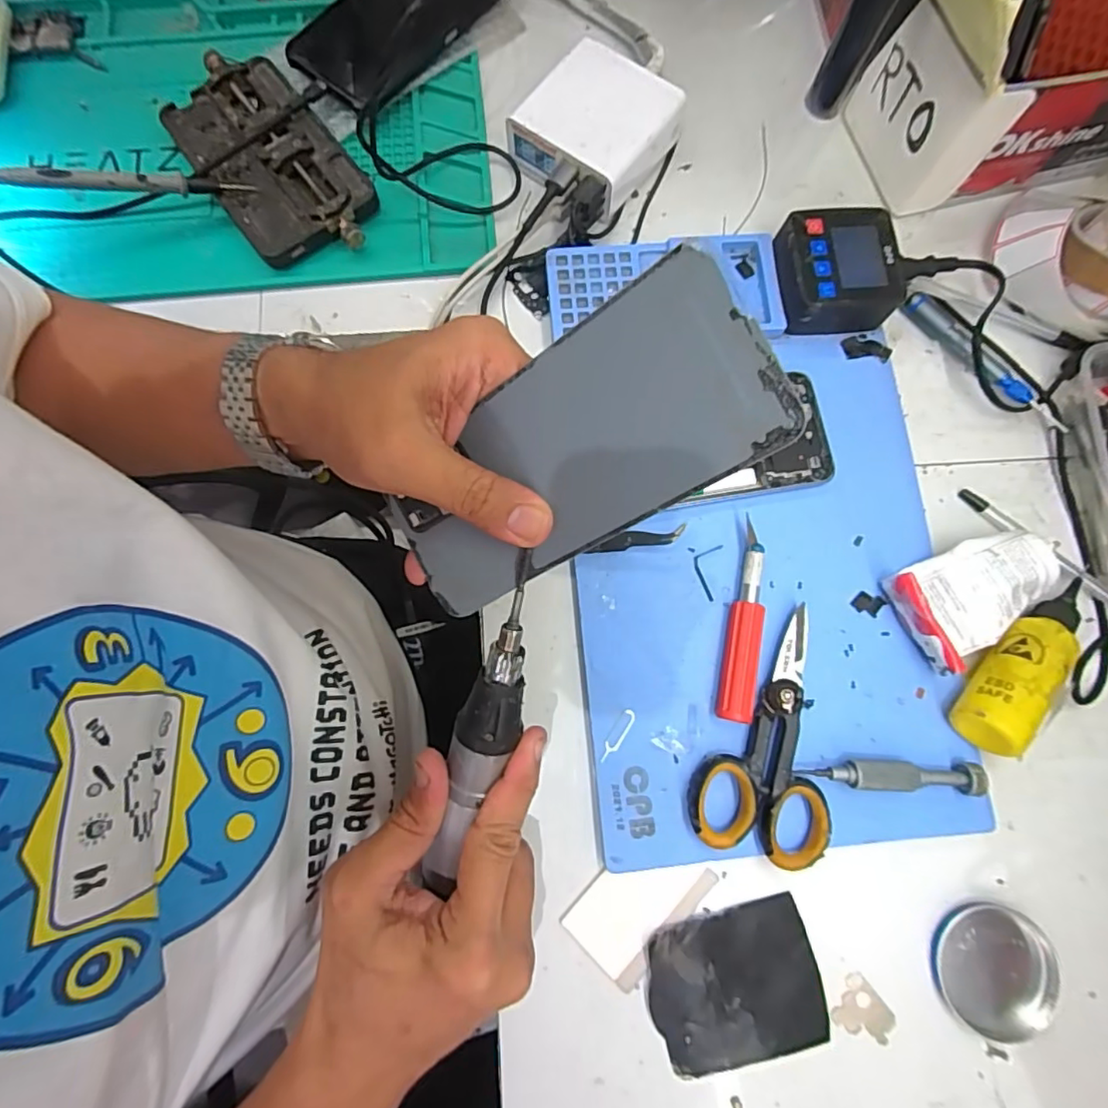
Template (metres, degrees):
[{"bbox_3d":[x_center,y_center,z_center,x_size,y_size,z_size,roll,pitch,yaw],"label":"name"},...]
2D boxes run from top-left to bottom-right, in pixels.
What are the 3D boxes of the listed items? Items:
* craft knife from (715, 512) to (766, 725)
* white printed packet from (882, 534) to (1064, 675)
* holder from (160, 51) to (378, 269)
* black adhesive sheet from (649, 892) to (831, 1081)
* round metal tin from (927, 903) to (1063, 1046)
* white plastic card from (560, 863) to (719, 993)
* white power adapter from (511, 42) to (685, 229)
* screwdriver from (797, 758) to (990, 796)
[{"bbox_3d":[0.110,0.038,0.338,0.019,0.017,0.115,11,78,1],"label":"craft knife"},{"bbox_3d":[0.248,0.024,0.343,0.095,0.033,0.058,-24,79,-6],"label":"white printed packet"},{"bbox_3d":[-0.192,-0.266,0.394,0.087,0.021,0.169,-37,81,-8],"label":"holder"},{"bbox_3d":[0.098,0.233,0.310,0.091,0.009,0.075,-12,78,-3],"label":"black adhesive sheet"},{"bbox_3d":[0.238,0.227,0.314,0.059,0.015,0.064,0,77,-1],"label":"round metal tin"},{"bbox_3d":[0.047,0.192,0.319,0.050,0.006,0.075,43,86,4],"label":"white plastic card"},{"bbox_3d":[0.027,-0.287,0.395,0.091,0.038,0.100,41,80,8],"label":"white power adapter"},{"bbox_3d":[0.188,0.124,0.322,0.104,0.009,0.017,2,77,0],"label":"screwdriver"}]

